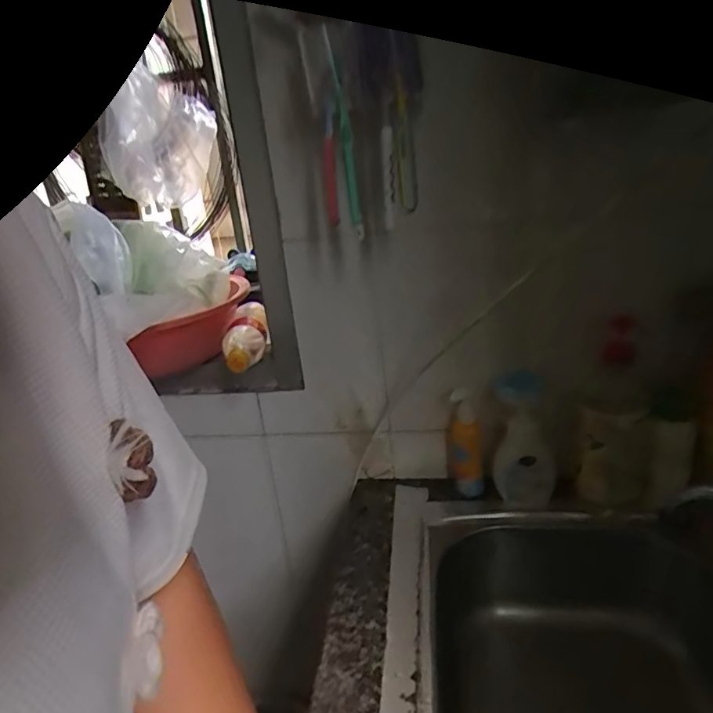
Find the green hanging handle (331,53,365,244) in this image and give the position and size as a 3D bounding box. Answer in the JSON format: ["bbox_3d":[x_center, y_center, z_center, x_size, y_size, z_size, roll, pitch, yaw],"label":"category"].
[{"bbox_3d":[-0.009,-0.230,0.586,0.016,0.181,0.029,-6,21,-1],"label":"green hanging handle"}]

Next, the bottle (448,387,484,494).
[{"bbox_3d":[0.154,0.127,0.736,0.043,0.156,0.058,-1,22,12],"label":"bottle"}]

